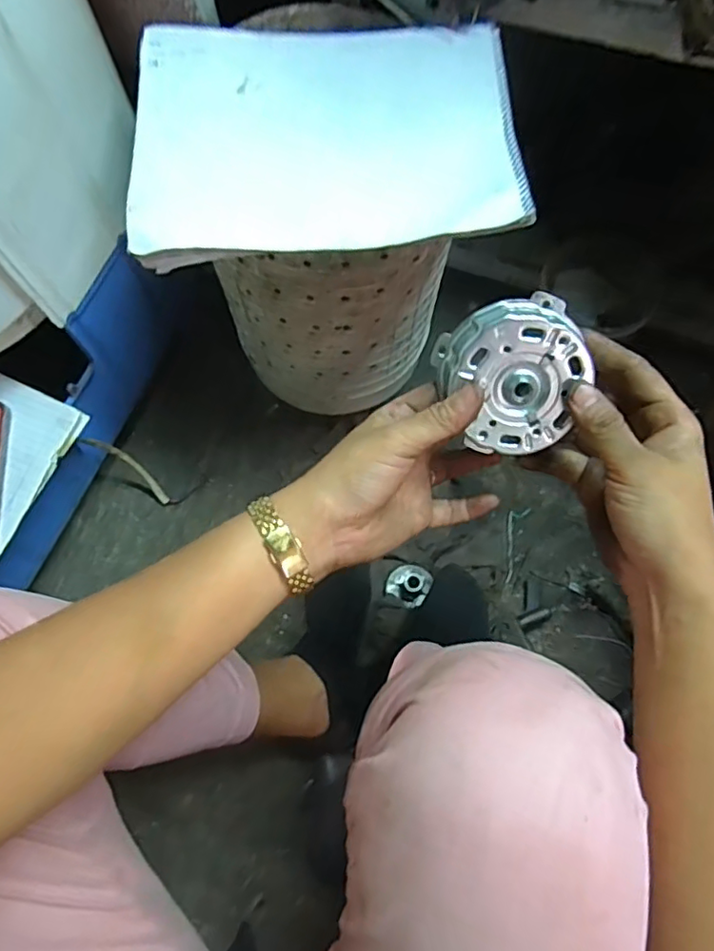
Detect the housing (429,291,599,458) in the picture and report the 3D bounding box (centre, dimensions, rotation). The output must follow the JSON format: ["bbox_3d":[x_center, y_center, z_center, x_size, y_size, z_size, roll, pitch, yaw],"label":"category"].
[{"bbox_3d":[0.088,-0.056,0.329,0.075,0.027,0.083,-19,111,11],"label":"housing"}]

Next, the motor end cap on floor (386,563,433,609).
[{"bbox_3d":[0.063,0.129,0.704,0.053,0.033,0.049,33,74,14],"label":"motor end cap on floor"}]

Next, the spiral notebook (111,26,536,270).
[{"bbox_3d":[-0.027,-0.281,0.486,0.306,0.037,0.231,-3,69,2],"label":"spiral notebook"}]

